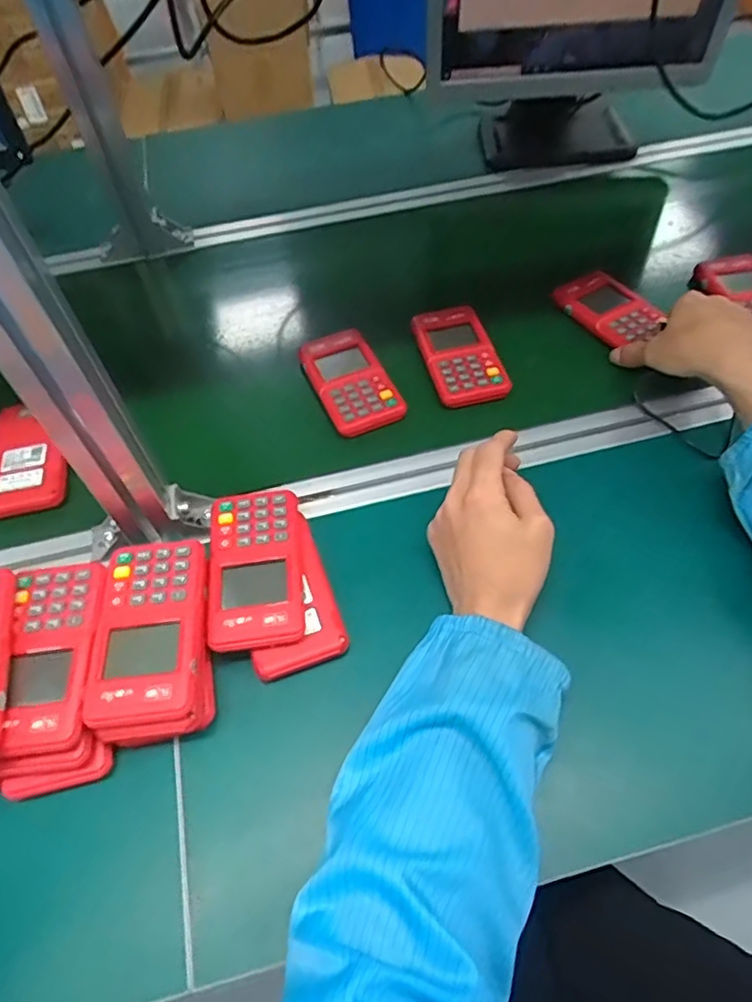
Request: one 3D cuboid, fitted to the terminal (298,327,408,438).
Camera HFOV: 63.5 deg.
[{"bbox_3d":[-0.023,-0.117,0.598,0.068,0.025,0.129,-22,58,-11],"label":"terminal"}]

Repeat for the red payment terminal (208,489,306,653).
[{"bbox_3d":[-0.091,0.048,0.467,0.070,0.018,0.129,-10,57,-3],"label":"red payment terminal"}]

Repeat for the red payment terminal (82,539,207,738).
[{"bbox_3d":[-0.158,0.089,0.422,0.073,0.016,0.134,-8,57,-2],"label":"red payment terminal"}]

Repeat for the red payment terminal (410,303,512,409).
[{"bbox_3d":[0.084,-0.152,0.624,0.067,0.021,0.126,-14,57,-6],"label":"red payment terminal"}]

